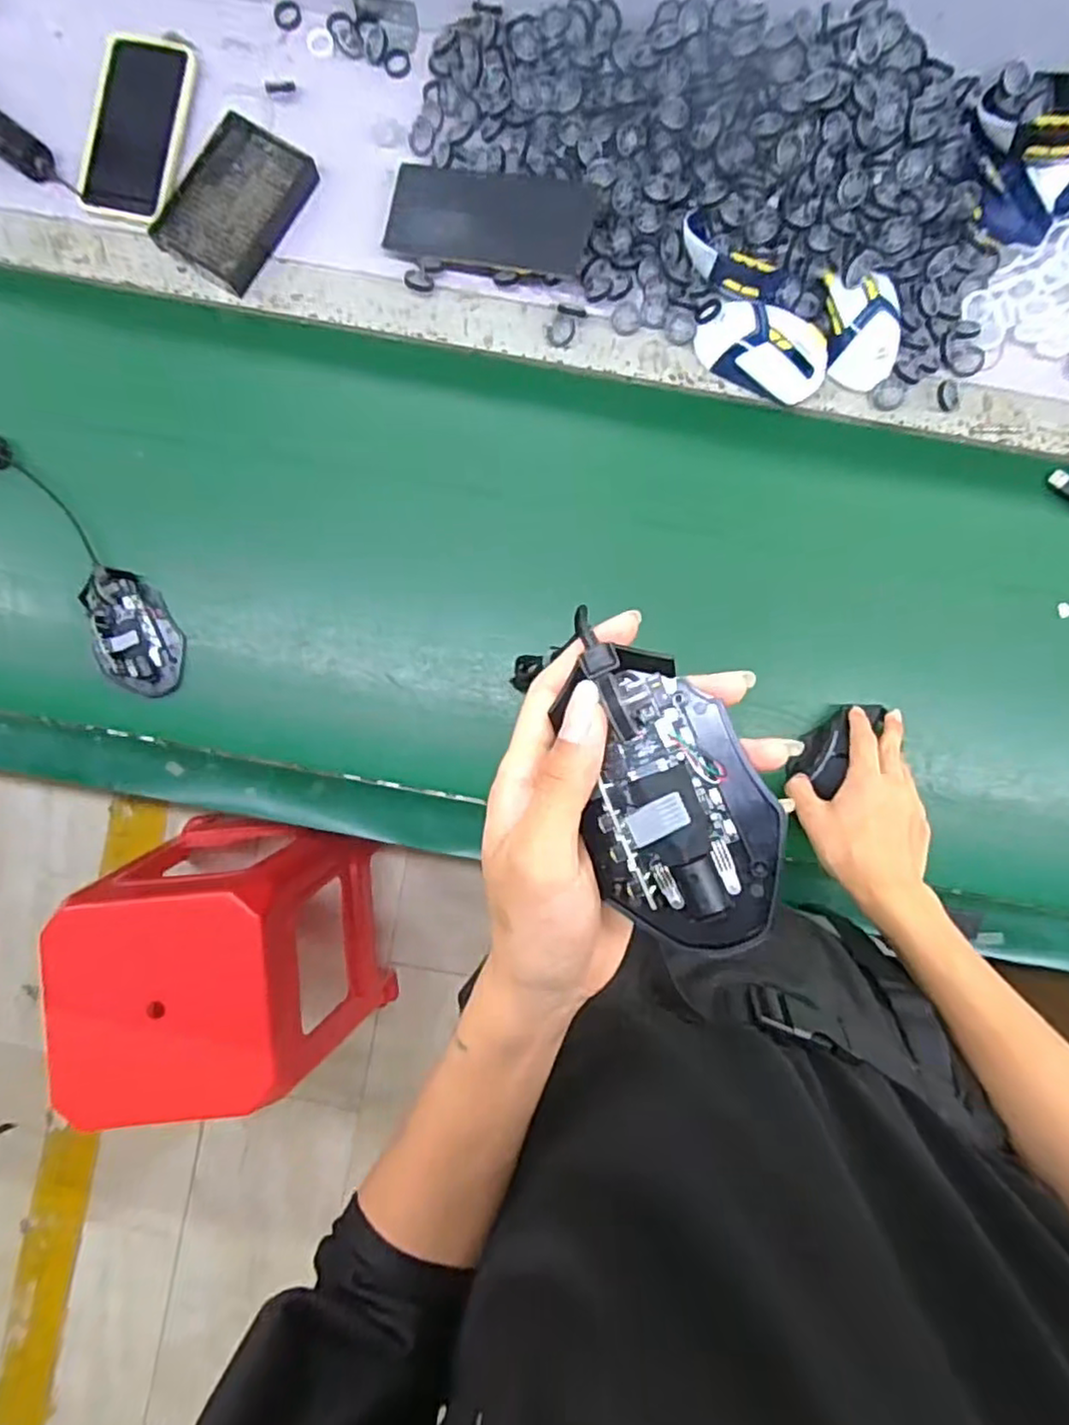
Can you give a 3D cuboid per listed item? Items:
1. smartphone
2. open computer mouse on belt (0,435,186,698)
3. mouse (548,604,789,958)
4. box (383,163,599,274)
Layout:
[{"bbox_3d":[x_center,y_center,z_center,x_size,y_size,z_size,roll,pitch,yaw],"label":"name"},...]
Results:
[{"bbox_3d":[-0.363,-0.533,0.616,0.084,0.010,0.164,11,90,0],"label":"smartphone"},{"bbox_3d":[-0.446,-0.152,0.591,0.348,0.023,0.100,39,90,1],"label":"open computer mouse on belt"},{"bbox_3d":[0.050,0.030,0.251,0.066,0.022,0.119,-20,89,0],"label":"mouse"},{"bbox_3d":[-0.040,-0.441,0.604,0.180,0.010,0.078,13,98,5],"label":"box"}]

